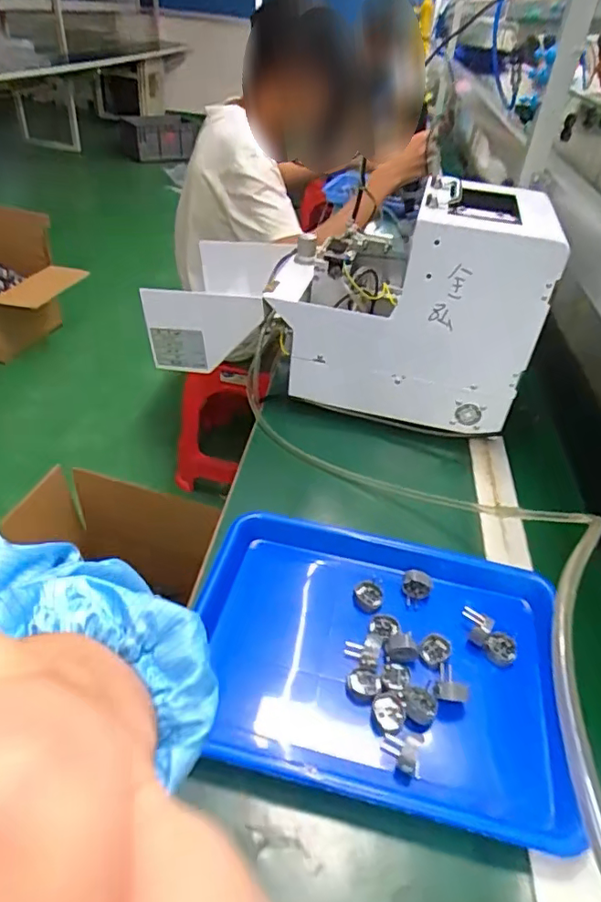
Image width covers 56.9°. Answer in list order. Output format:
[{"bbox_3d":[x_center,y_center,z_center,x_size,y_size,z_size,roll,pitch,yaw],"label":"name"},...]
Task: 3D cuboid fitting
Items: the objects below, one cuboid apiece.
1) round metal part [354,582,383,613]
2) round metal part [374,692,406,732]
[{"bbox_3d":[0.066,0.143,0.539,0.027,0.011,0.028,4,39,-3],"label":"round metal part"},{"bbox_3d":[0.073,0.214,0.452,0.023,0.011,0.028,-3,40,-12],"label":"round metal part"}]

